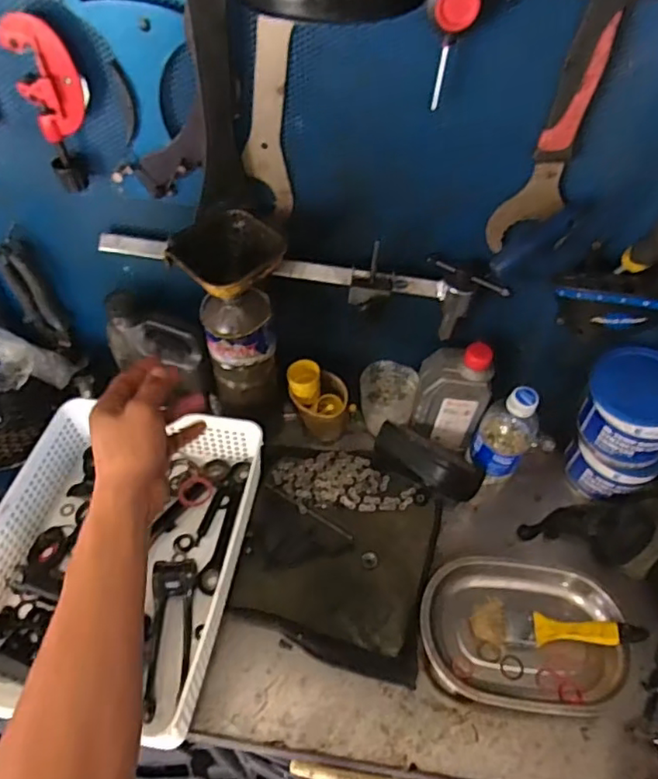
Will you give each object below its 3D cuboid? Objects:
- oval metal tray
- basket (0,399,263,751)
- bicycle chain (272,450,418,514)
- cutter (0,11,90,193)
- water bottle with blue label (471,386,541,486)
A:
[{"bbox_3d":[0.205,0.255,0.628,0.207,0.029,0.155,4,52,0],"label":"oval metal tray"},{"bbox_3d":[-0.222,0.171,0.618,0.240,0.077,0.321,9,52,4],"label":"basket"},{"bbox_3d":[0.018,0.114,0.736,0.168,0.014,0.081,-2,52,-5],"label":"bicycle chain"},{"bbox_3d":[-0.238,-0.249,0.519,0.054,0.144,0.022,-10,53,-11],"label":"cutter"},{"bbox_3d":[0.212,0.057,0.706,0.062,0.165,0.064,31,57,19],"label":"water bottle with blue label"}]

